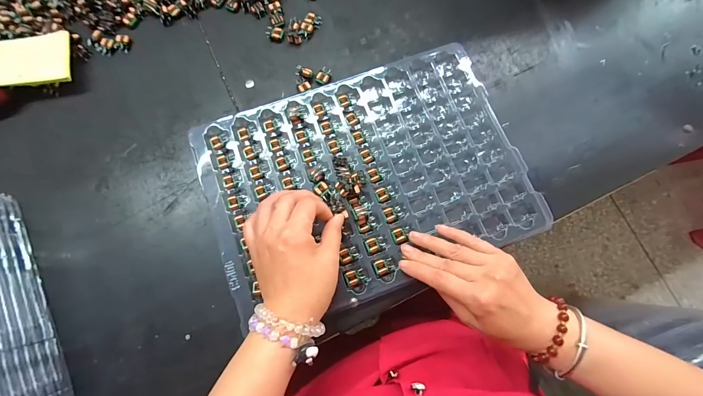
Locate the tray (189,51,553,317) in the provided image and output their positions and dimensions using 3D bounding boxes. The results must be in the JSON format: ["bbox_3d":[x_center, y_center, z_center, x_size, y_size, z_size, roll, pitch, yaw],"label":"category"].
[{"bbox_3d":[0.018,-0.021,0.332,0.338,0.022,0.241,-20,79,-5],"label":"tray"}]

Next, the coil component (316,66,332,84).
[{"bbox_3d":[-0.033,-0.148,0.366,0.015,0.008,0.020,27,79,5],"label":"coil component"}]

